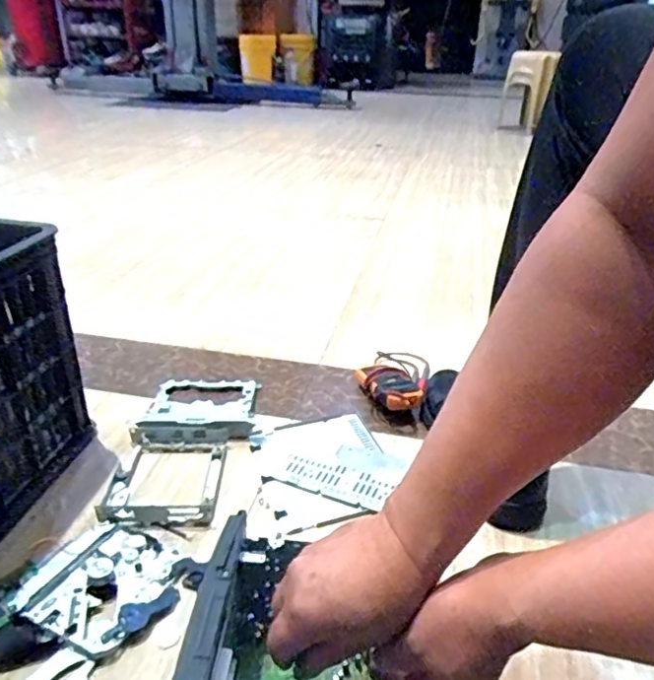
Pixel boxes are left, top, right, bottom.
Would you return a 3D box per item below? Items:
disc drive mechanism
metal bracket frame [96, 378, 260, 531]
[{"bbox_3d":[-0.214,0.232,0.555,0.128,0.022,0.123,16,33,25],"label":"disc drive mechanism"},{"bbox_3d":[-0.180,0.126,0.748,0.146,0.027,0.290,2,29,2],"label":"metal bracket frame"}]

